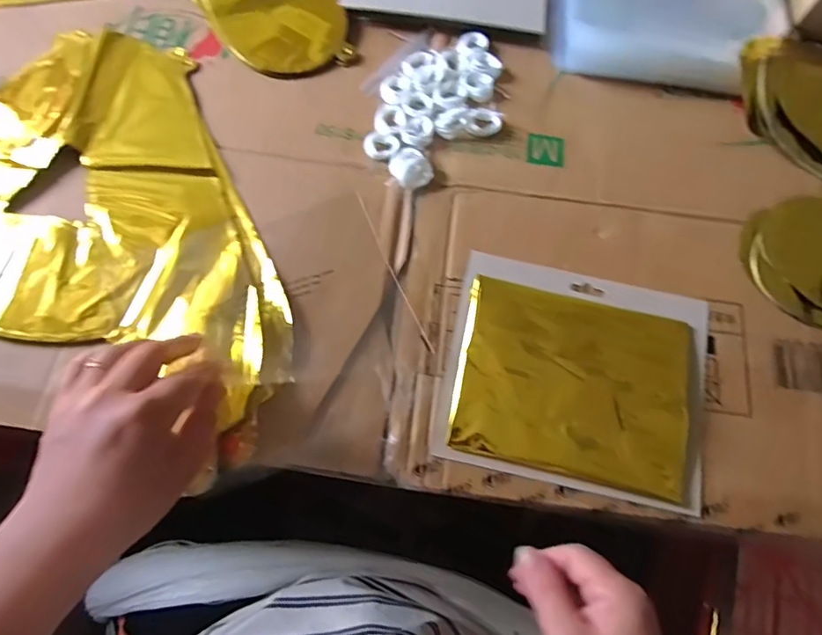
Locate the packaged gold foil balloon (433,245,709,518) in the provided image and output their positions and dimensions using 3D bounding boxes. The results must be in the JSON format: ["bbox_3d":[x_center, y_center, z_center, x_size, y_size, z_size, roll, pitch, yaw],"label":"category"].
[{"bbox_3d":[0.124,0.039,0.381,0.188,0.013,0.160,13,70,2],"label":"packaged gold foil balloon"}]

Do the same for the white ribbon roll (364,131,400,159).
[{"bbox_3d":[-0.025,-0.147,0.446,0.029,0.006,0.025,20,71,4],"label":"white ribbon roll"}]

